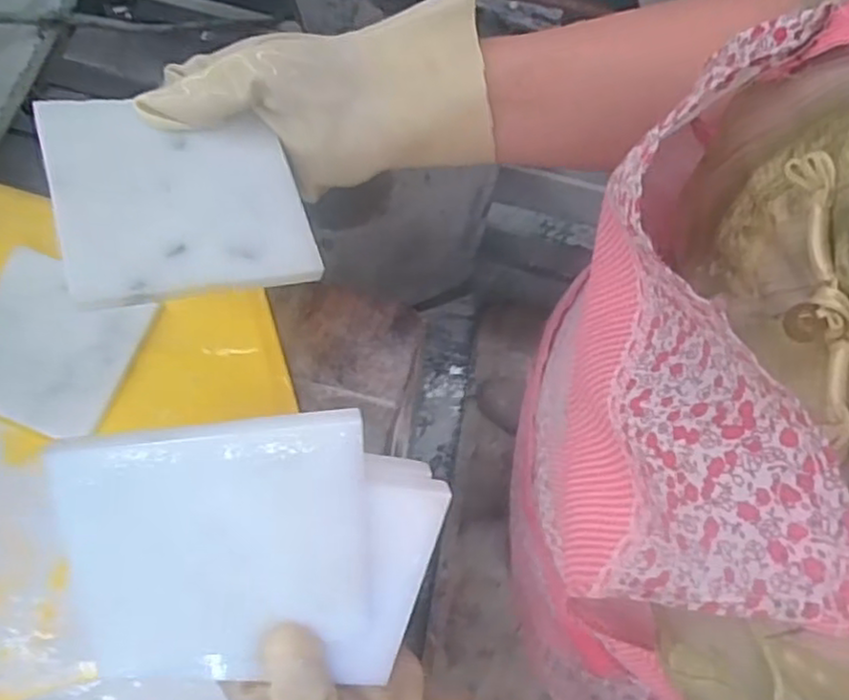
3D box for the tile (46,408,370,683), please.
[{"bbox_3d":[-0.071,0.075,0.255,0.099,0.006,0.107,-6,112,-14],"label":"tile"}]

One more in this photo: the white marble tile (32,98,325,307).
[{"bbox_3d":[-0.105,-0.068,0.302,0.098,0.006,0.099,-11,68,-26],"label":"white marble tile"}]

